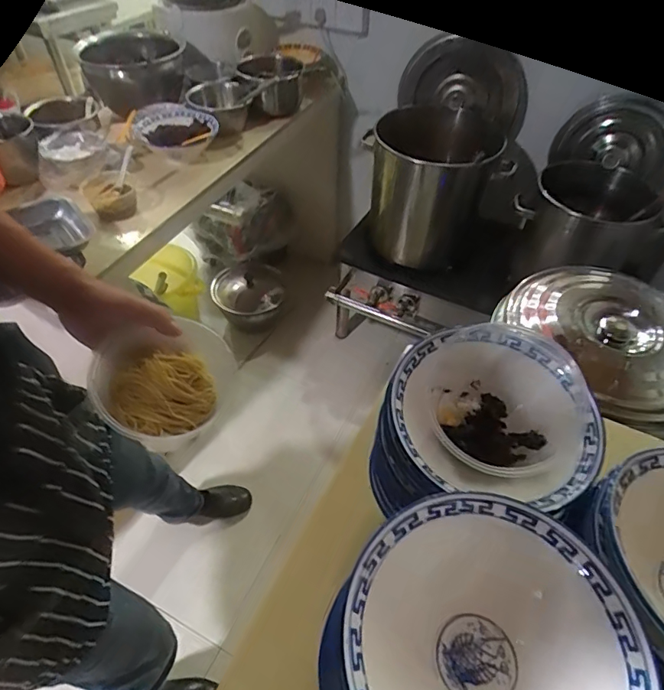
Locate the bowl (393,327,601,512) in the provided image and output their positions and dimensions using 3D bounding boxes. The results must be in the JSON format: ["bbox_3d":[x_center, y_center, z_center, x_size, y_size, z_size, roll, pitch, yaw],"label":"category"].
[{"bbox_3d":[0.159,0.069,0.460,0.191,0.073,0.183,1,49,-1],"label":"bowl"}]

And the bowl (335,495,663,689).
[{"bbox_3d":[0.106,0.215,0.330,0.187,0.067,0.190,33,56,24],"label":"bowl"}]

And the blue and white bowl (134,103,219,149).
[{"bbox_3d":[-0.391,-0.554,1.167,0.185,0.050,0.184,1,49,-1],"label":"blue and white bowl"}]

